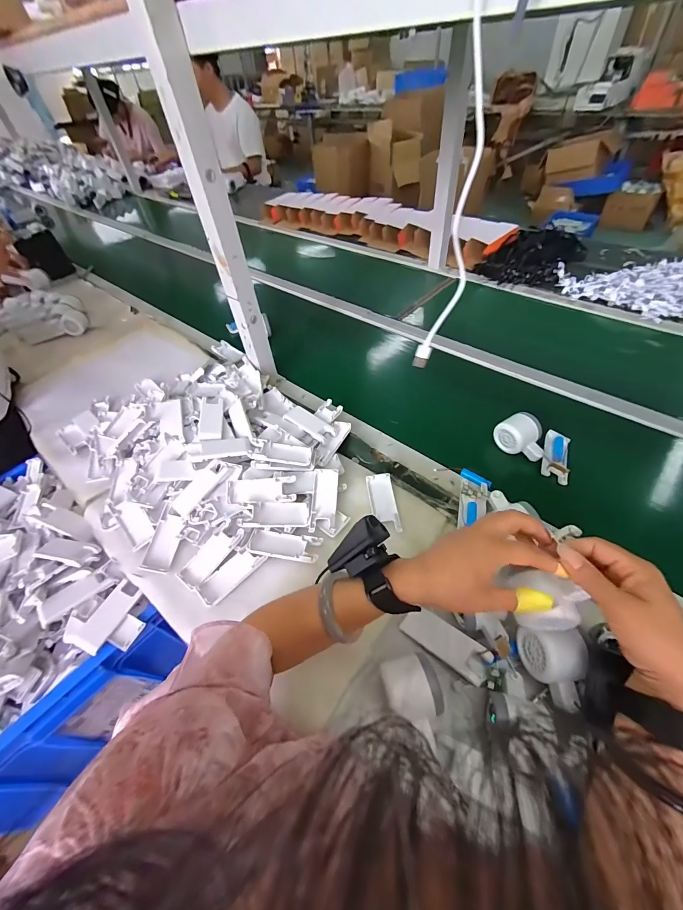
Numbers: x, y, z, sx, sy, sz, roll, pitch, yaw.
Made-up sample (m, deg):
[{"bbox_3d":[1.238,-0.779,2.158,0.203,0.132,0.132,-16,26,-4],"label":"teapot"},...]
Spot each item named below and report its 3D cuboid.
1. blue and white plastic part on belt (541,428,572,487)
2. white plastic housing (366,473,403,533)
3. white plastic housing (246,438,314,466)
[{"bbox_3d":[0.361,0.002,0.589,0.040,0.015,0.102,15,53,18],"label":"blue and white plastic part on belt"},{"bbox_3d":[0.065,0.077,0.547,0.039,0.019,0.106,-7,49,1],"label":"white plastic housing"},{"bbox_3d":[-0.103,-0.005,0.595,0.105,0.014,0.048,9,50,-3],"label":"white plastic housing"}]

